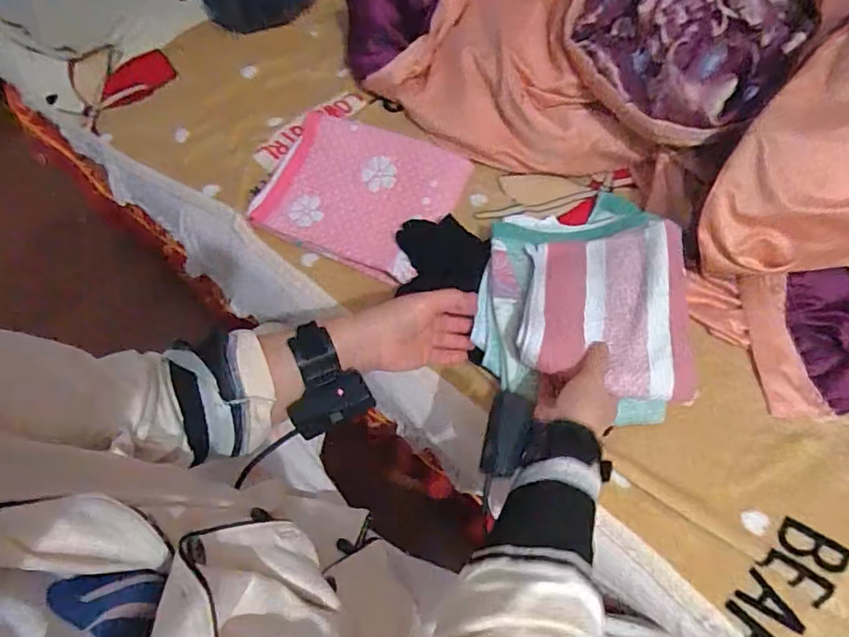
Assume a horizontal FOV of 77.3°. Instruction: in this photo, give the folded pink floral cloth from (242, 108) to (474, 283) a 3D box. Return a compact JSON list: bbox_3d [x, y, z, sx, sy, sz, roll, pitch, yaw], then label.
[{"bbox_3d":[-0.088,-0.169,0.708,0.251,0.023,0.202,22,80,17],"label":"folded pink floral cloth"}]

